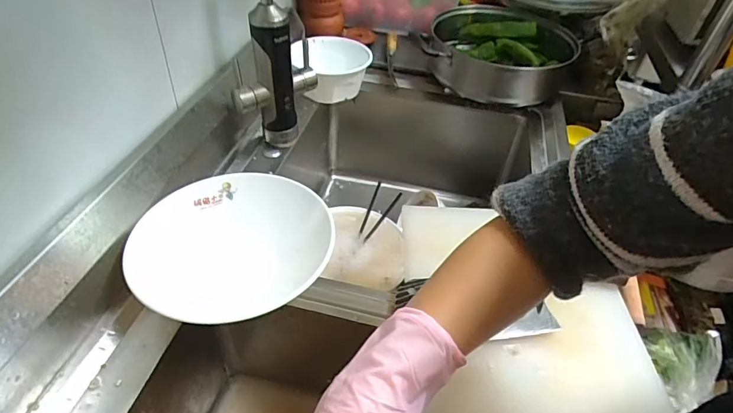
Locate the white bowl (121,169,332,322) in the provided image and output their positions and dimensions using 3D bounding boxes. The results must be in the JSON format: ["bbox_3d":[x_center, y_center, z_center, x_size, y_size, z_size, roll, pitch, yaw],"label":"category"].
[{"bbox_3d":[-0.154,0.038,0.519,0.218,0.047,0.218,3,44,-3],"label":"white bowl"}]

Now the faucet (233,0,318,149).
[{"bbox_3d":[-0.090,-0.248,0.645,0.184,0.355,0.101,7,44,1],"label":"faucet"}]

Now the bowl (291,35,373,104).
[{"bbox_3d":[-0.068,-0.286,0.900,0.156,0.085,0.161,3,44,-3],"label":"bowl"}]

